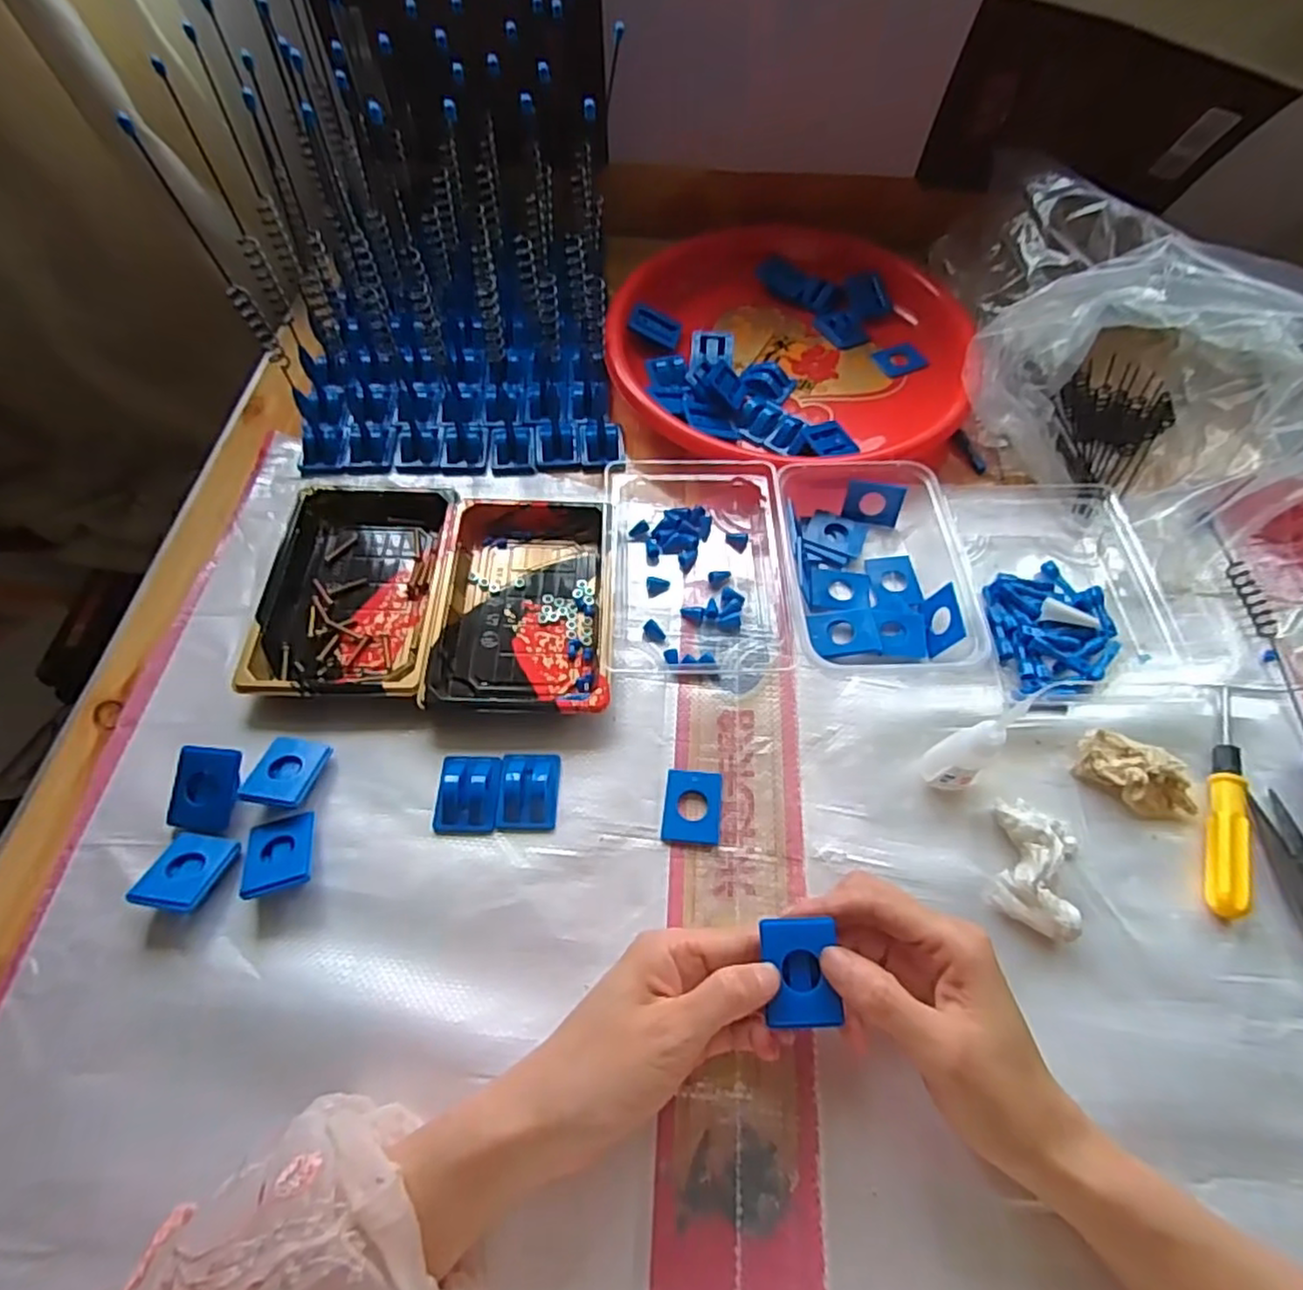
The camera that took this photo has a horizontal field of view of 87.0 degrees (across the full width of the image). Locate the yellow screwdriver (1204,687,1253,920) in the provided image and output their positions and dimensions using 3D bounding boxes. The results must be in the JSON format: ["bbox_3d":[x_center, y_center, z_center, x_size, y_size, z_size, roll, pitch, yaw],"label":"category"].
[{"bbox_3d":[0.330,0.085,0.393,0.018,0.016,0.140,22,61,11],"label":"yellow screwdriver"}]

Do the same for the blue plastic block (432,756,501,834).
[{"bbox_3d":[-0.104,0.084,0.391,0.036,0.013,0.044,-1,59,-2],"label":"blue plastic block"}]

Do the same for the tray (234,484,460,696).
[{"bbox_3d":[-0.192,-0.043,0.455,0.113,0.023,0.174,-1,59,-2],"label":"tray"}]

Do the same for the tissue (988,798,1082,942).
[{"bbox_3d":[0.207,0.117,0.366,0.043,0.027,0.065,22,61,11],"label":"tissue"}]

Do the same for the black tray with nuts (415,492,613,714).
[{"bbox_3d":[-0.081,-0.030,0.447,0.110,0.031,0.161,0,59,-1],"label":"black tray with nuts"}]

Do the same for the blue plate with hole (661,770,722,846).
[{"bbox_3d":[0.024,0.092,0.391,0.032,0.007,0.040,5,59,2],"label":"blue plate with hole"}]

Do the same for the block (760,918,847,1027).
[{"bbox_3d":[0.066,0.145,0.305,0.032,0.012,0.042,2,59,0],"label":"block"}]

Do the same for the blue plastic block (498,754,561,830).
[{"bbox_3d":[-0.070,0.081,0.392,0.032,0.016,0.044,0,59,-2],"label":"blue plastic block"}]

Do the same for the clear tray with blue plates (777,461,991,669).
[{"bbox_3d":[0.147,-0.057,0.463,0.115,0.039,0.145,0,59,-2],"label":"clear tray with blue plates"}]

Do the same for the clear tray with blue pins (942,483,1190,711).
[{"bbox_3d":[0.281,-0.049,0.463,0.128,0.034,0.191,-2,59,-3],"label":"clear tray with blue pins"}]

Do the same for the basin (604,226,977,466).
[{"bbox_3d":[0.112,-0.255,0.579,0.284,0.044,0.296,1,59,-1],"label":"basin"}]

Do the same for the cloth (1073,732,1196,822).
[{"bbox_3d":[0.279,0.075,0.392,0.067,0.024,0.034,38,65,19],"label":"cloth"}]

